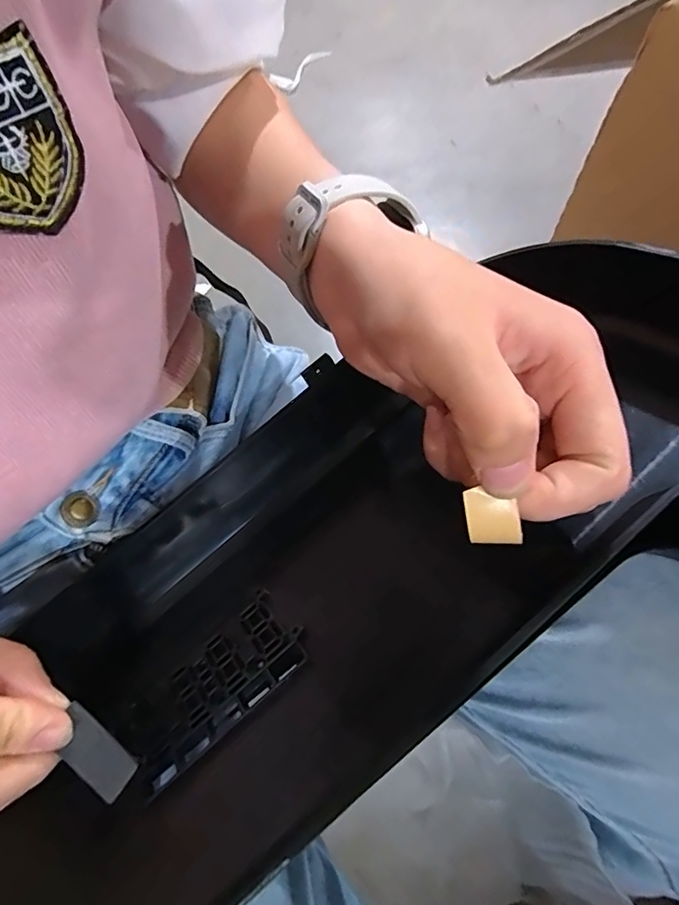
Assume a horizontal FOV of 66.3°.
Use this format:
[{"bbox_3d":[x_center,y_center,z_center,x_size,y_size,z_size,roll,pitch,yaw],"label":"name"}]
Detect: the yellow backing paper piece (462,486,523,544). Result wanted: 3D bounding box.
[{"bbox_3d":[0.046,0.020,0.157,0.015,0.021,0.004,-6,29,19],"label":"yellow backing paper piece"}]

